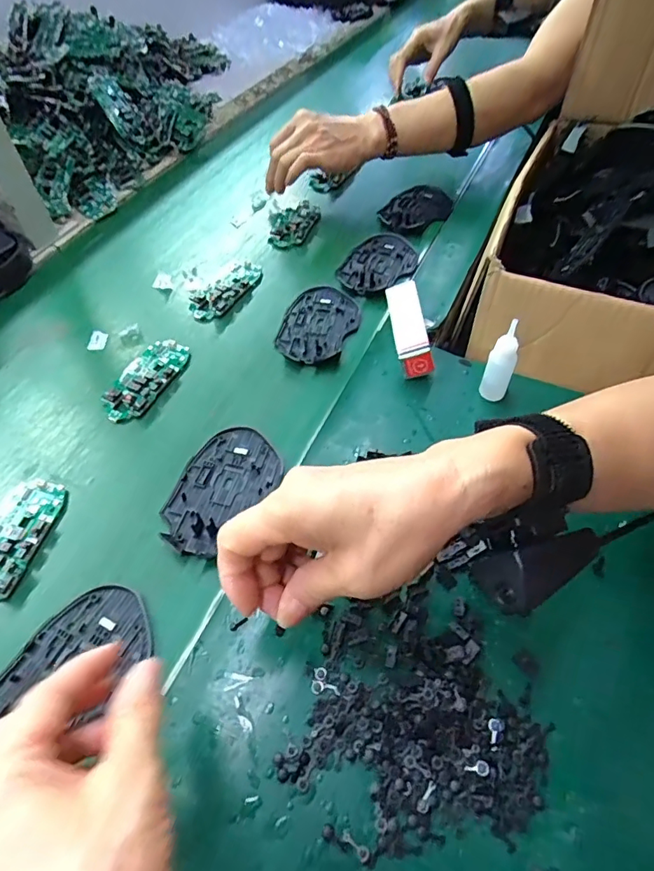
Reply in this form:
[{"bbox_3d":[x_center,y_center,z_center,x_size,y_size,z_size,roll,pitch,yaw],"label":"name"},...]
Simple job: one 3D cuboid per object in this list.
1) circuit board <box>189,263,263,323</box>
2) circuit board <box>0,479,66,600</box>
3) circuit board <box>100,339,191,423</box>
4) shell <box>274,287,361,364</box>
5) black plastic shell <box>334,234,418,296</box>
[{"bbox_3d":[-0.110,-0.159,0.532,0.044,0.010,0.100,21,56,17],"label":"circuit board"},{"bbox_3d":[-0.228,0.073,0.354,0.048,0.014,0.098,4,52,5],"label":"circuit board"},{"bbox_3d":[-0.166,-0.053,0.454,0.049,0.010,0.099,13,54,12],"label":"circuit board"},{"bbox_3d":[-0.009,-0.112,0.497,0.072,0.010,0.110,17,55,14],"label":"shell"},{"bbox_3d":[0.060,-0.196,0.558,0.070,0.008,0.114,23,56,18],"label":"black plastic shell"}]

